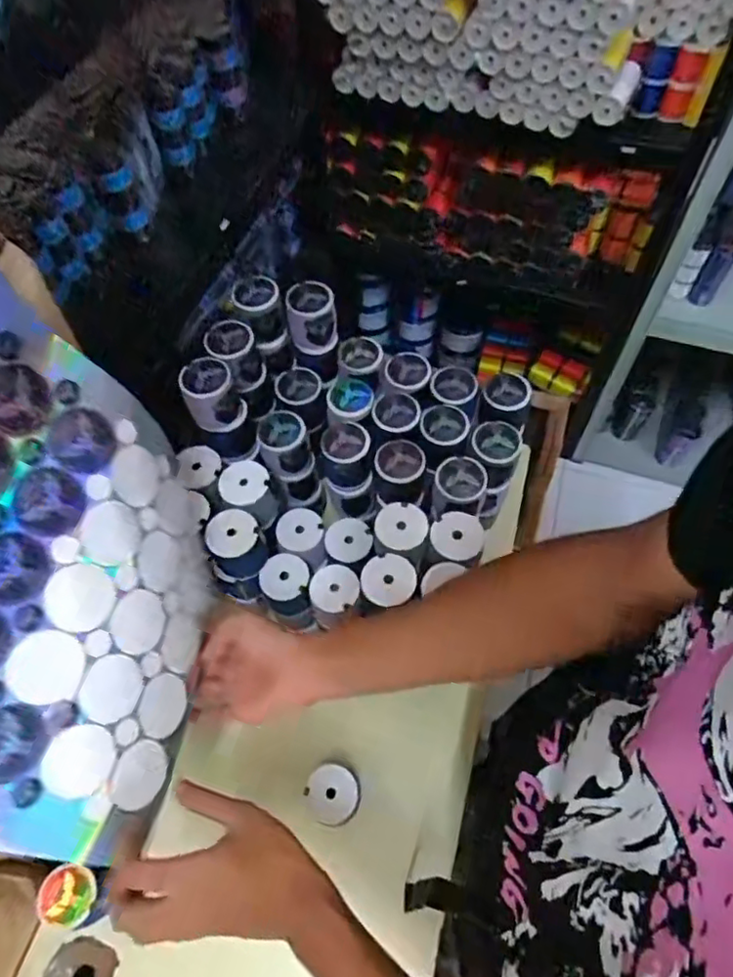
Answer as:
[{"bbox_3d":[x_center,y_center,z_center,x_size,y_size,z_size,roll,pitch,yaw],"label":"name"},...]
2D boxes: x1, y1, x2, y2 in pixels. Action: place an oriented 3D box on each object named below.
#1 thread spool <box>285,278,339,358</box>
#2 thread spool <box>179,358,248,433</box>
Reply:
[{"bbox_3d":[-0.066,-0.208,0.738,0.055,0.074,0.049,-7,60,-2],"label":"thread spool"},{"bbox_3d":[-0.173,-0.105,0.689,0.059,0.063,0.062,-1,60,1],"label":"thread spool"}]

